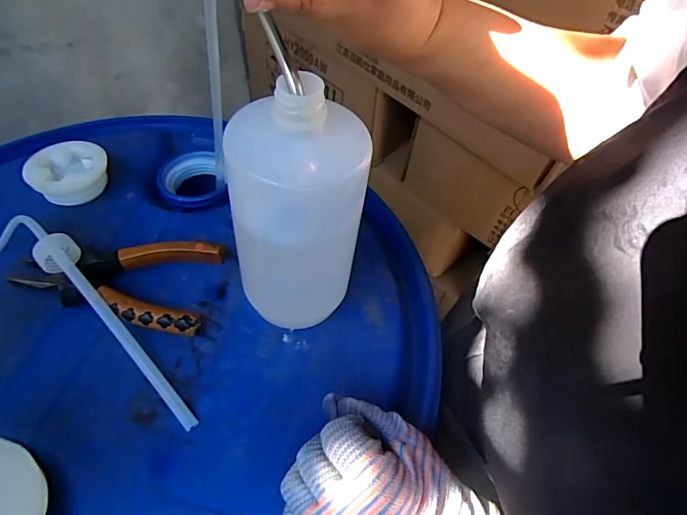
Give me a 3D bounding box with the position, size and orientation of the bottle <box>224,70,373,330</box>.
[{"bbox_3d":[-0.028,-0.032,0.309,0.084,0.172,0.076,0,53,-3],"label":"bottle"}]

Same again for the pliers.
[{"bbox_3d":[-0.191,0.017,0.387,0.158,0.018,0.085,8,53,2],"label":"pliers"}]

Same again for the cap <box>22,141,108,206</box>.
[{"bbox_3d":[-0.275,-0.086,0.454,0.069,0.028,0.064,-15,56,-14],"label":"cap"}]

